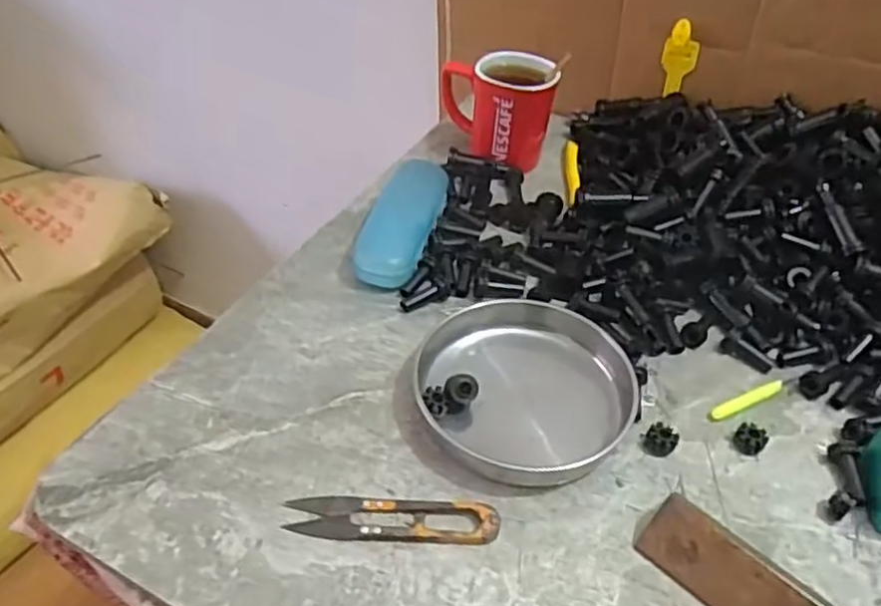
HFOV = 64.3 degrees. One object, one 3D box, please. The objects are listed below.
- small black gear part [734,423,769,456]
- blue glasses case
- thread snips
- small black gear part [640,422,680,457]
[{"bbox_3d":[0.197,0.086,0.445,0.018,0.015,0.015,35,50,27],"label":"small black gear part"},{"bbox_3d":[-0.030,-0.070,0.570,0.051,0.035,0.143,12,43,7],"label":"blue glasses case"},{"bbox_3d":[-0.026,0.119,0.389,0.115,0.010,0.026,5,43,-2],"label":"thread snips"},{"bbox_3d":[0.137,0.086,0.440,0.021,0.013,0.018,28,47,22],"label":"small black gear part"}]

